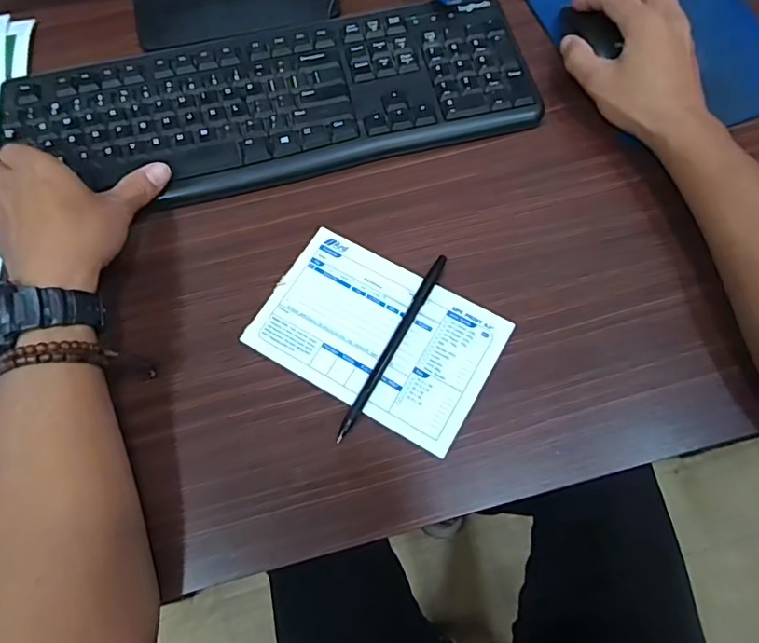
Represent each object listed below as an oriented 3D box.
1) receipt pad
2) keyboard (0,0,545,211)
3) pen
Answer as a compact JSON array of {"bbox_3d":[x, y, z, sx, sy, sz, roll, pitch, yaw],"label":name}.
[{"bbox_3d":[-0.001,0.008,0.375,0.161,0.004,0.106,28,72,12],"label":"receipt pad"},{"bbox_3d":[-0.089,-0.183,0.445,0.421,0.019,0.154,-8,68,-2],"label":"keyboard"},{"bbox_3d":[0.011,0.016,0.369,0.011,0.006,0.148,26,72,11],"label":"pen"}]

